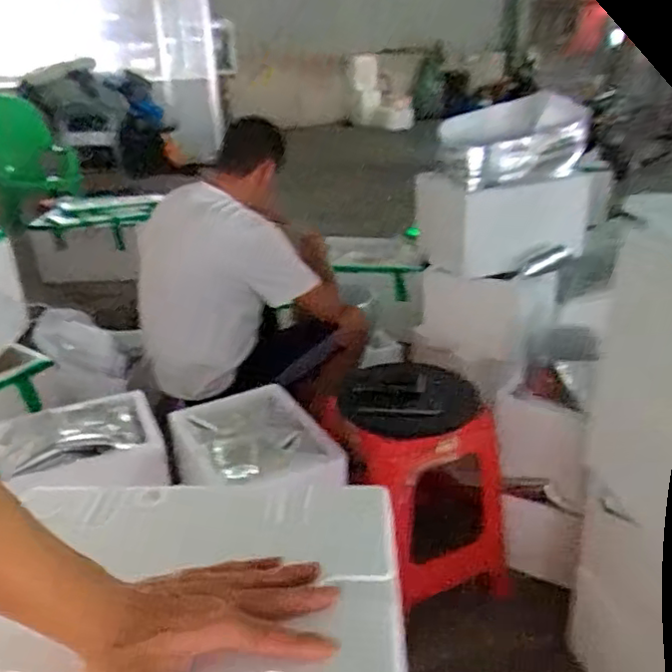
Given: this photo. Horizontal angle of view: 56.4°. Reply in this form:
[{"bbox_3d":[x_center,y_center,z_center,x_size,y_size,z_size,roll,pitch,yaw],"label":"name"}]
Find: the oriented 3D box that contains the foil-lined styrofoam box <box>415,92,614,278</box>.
[{"bbox_3d":[0.420,-0.388,1.602,0.340,0.376,0.387,-2,25,-1],"label":"foil-lined styrofoam box"}]

